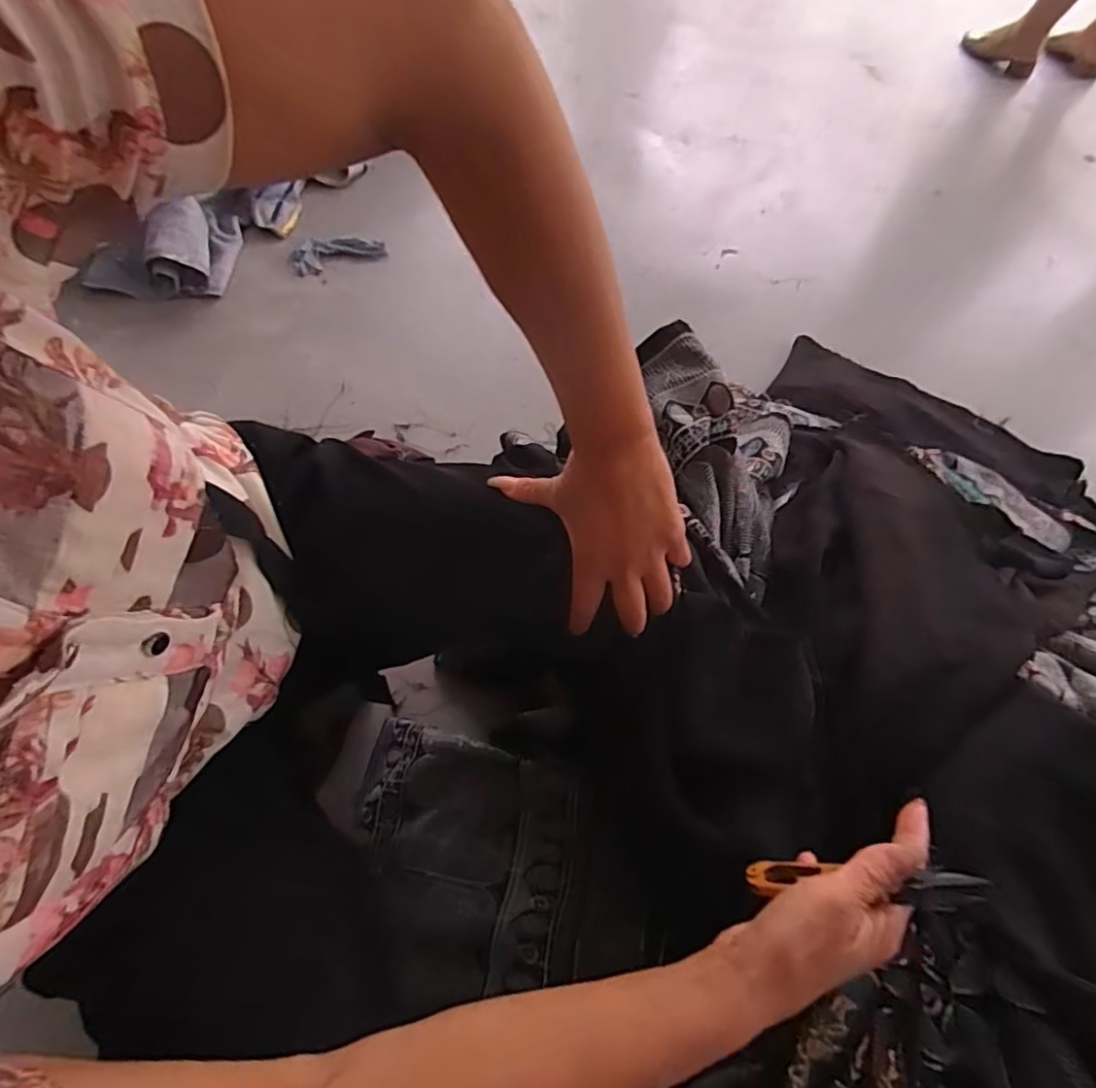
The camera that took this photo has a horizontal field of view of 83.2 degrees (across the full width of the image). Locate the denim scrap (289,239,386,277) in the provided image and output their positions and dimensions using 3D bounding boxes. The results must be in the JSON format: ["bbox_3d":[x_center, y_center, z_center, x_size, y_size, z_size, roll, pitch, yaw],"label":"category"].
[{"bbox_3d":[-0.404,-0.557,1.188,0.181,0.031,0.071,-14,65,-10],"label":"denim scrap"}]

